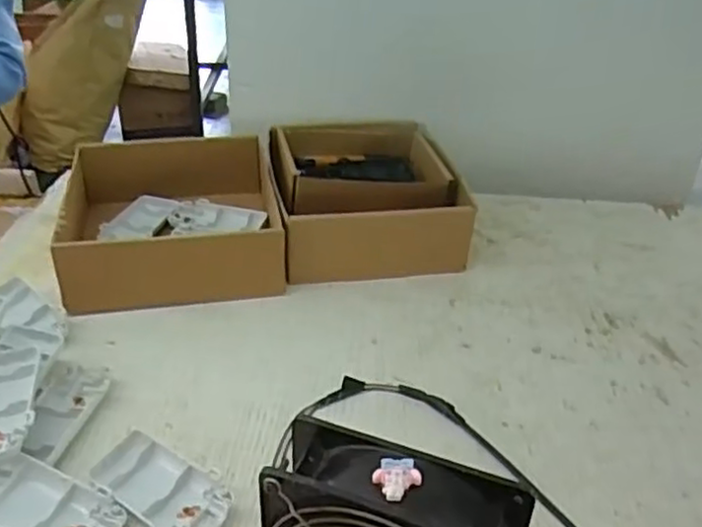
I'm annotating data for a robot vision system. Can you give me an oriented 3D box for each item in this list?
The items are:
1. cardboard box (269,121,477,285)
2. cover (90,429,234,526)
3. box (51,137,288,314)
[{"bbox_3d":[0.012,-0.073,0.701,0.176,0.068,0.207,-4,36,-10],"label":"cardboard box"},{"bbox_3d":[-0.120,0.142,0.428,0.091,0.013,0.049,19,38,22],"label":"cover"},{"bbox_3d":[-0.168,-0.046,0.653,0.189,0.059,0.198,-6,36,-12],"label":"box"}]

